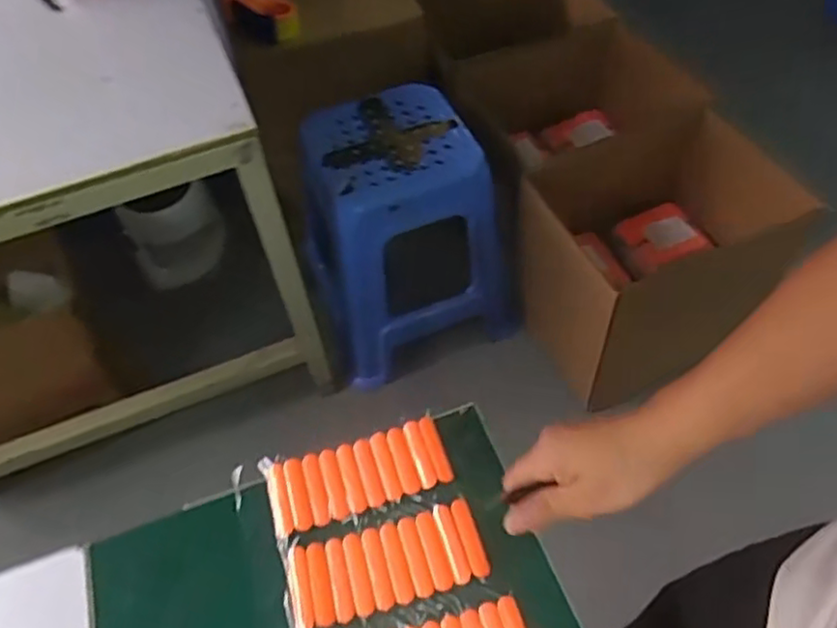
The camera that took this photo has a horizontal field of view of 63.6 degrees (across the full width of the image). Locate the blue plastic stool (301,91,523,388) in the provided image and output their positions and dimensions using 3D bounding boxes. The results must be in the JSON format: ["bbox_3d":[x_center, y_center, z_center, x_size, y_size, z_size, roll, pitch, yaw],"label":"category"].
[{"bbox_3d":[-0.032,-0.163,1.400,0.373,0.444,0.353,-17,53,-9],"label":"blue plastic stool"}]

